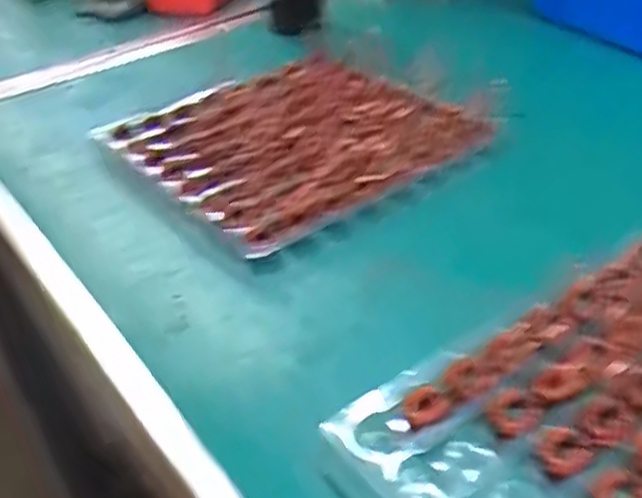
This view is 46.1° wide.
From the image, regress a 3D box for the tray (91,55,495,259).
[{"bbox_3d":[-0.034,-0.100,0.694,0.245,0.030,0.279,-31,44,-30],"label":"tray"}]

